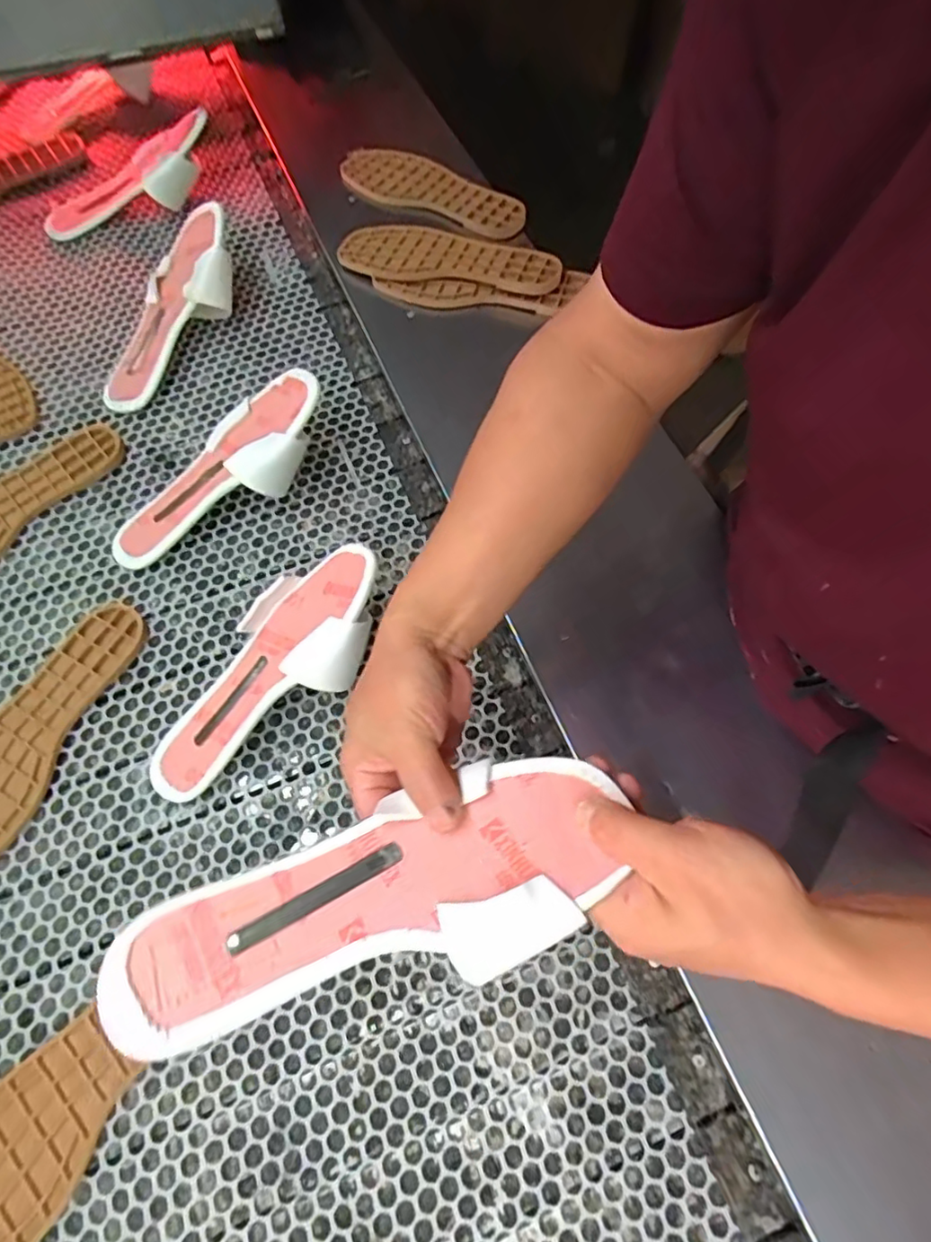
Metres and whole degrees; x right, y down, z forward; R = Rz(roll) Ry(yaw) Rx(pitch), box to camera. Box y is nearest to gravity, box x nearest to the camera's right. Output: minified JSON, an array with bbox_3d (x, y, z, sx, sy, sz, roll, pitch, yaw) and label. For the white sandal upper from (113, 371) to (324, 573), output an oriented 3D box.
[{"bbox_3d":[-0.243,-0.150,0.597,0.257,0.047,0.099,-37,70,5],"label":"white sandal upper"}]

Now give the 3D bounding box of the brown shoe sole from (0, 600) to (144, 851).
[{"bbox_3d":[-0.376,0.094,0.519,0.088,0.010,0.255,18,66,7],"label":"brown shoe sole"}]

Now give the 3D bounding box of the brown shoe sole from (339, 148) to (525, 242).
[{"bbox_3d":[-0.041,-0.549,0.768,0.252,0.031,0.092,33,69,13],"label":"brown shoe sole"}]

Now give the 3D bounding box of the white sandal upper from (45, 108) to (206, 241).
[{"bbox_3d":[-0.433,-0.572,0.791,0.256,0.067,0.081,-21,66,11],"label":"white sandal upper"}]

